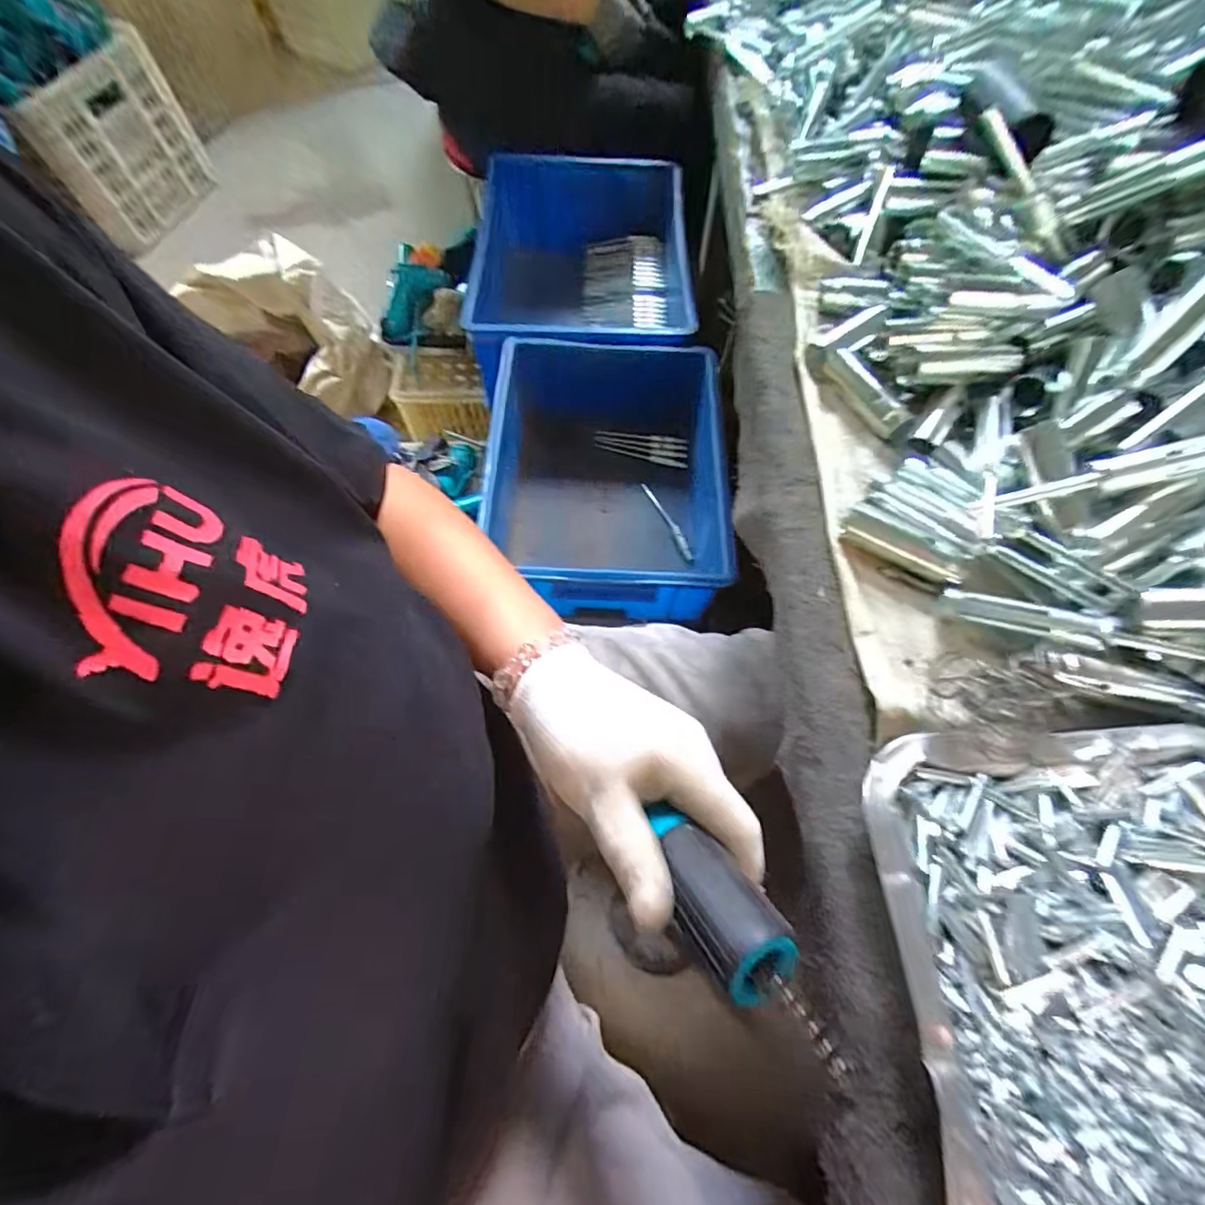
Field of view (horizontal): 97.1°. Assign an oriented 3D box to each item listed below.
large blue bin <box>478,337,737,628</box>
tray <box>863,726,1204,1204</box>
[{"bbox_3d":[0.007,-0.149,0.653,0.267,0.136,0.315,2,65,3],"label":"large blue bin"},{"bbox_3d":[0.215,0.177,0.203,0.185,0.029,0.244,-2,65,1],"label":"tray"}]

